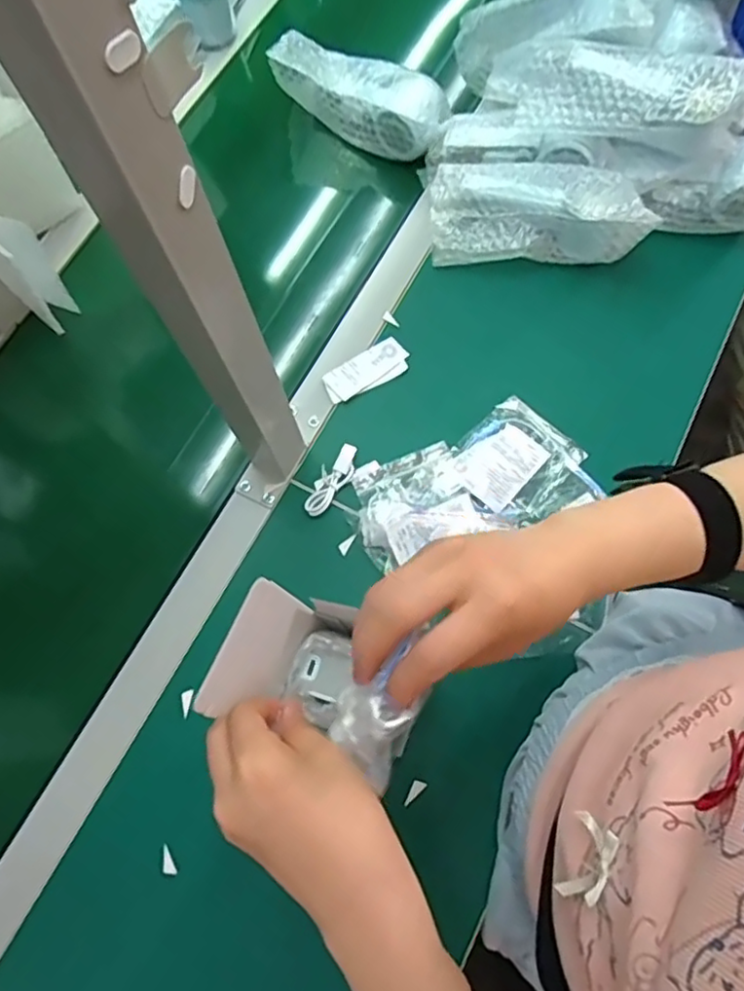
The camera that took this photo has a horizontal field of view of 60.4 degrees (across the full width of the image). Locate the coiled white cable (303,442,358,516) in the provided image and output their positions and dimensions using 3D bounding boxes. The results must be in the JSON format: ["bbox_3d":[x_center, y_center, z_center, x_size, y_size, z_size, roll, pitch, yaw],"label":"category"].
[{"bbox_3d":[-0.036,-0.014,0.580,0.026,0.015,0.070,37,77,13],"label":"coiled white cable"}]

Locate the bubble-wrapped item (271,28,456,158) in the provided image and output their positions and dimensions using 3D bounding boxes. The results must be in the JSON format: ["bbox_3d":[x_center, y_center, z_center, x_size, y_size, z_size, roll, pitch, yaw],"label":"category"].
[{"bbox_3d":[-0.010,-0.430,0.689,0.193,0.067,0.061,28,75,11],"label":"bubble-wrapped item"}]

